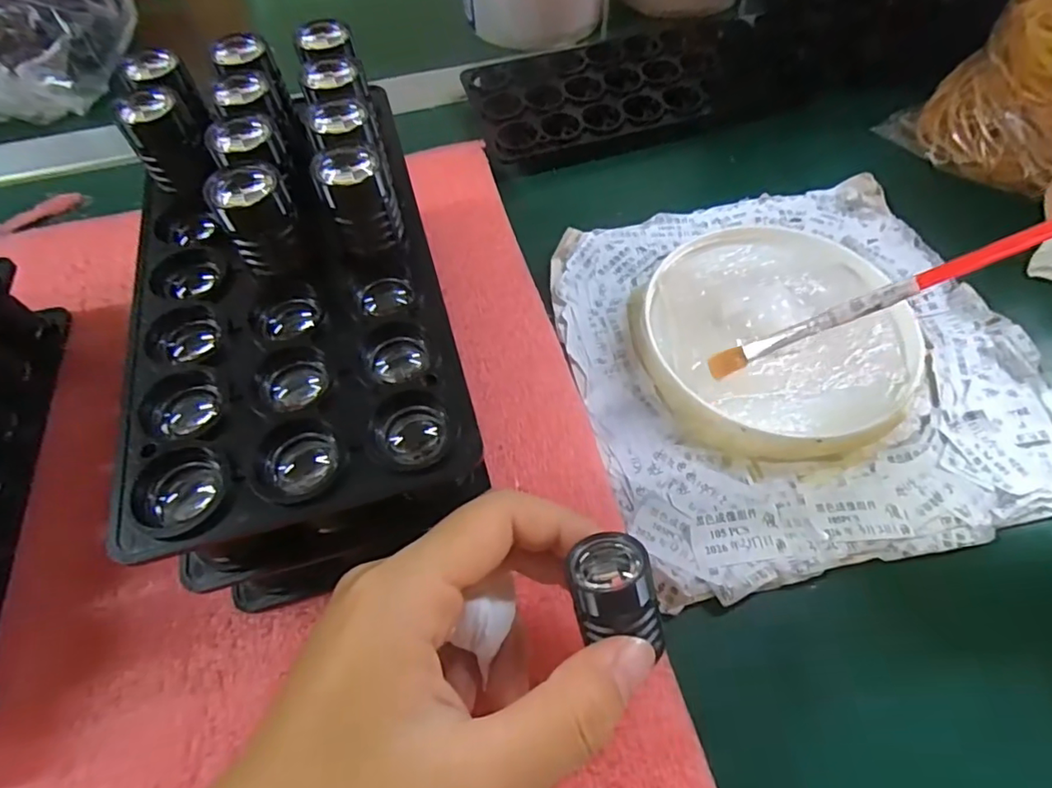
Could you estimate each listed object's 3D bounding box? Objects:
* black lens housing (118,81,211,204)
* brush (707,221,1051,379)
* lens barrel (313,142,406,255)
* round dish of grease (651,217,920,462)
[{"bbox_3d":[-0.129,-0.090,0.203,0.021,0.033,0.018,-30,62,-15],"label":"black lens housing"},{"bbox_3d":[0.164,-0.053,0.140,0.242,0.007,0.008,-24,53,29],"label":"brush"},{"bbox_3d":[-0.055,-0.065,0.185,0.021,0.029,0.025,-20,60,-10],"label":"lens barrel"},{"bbox_3d":[0.115,-0.029,0.258,0.121,0.020,0.119,-1,59,1],"label":"round dish of grease"}]

